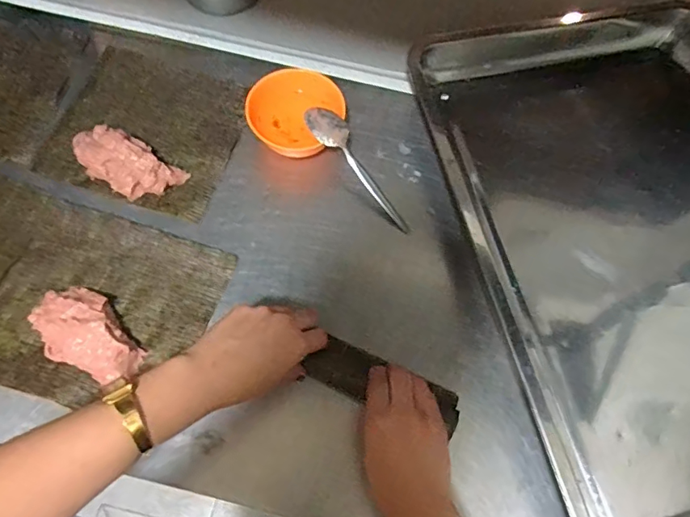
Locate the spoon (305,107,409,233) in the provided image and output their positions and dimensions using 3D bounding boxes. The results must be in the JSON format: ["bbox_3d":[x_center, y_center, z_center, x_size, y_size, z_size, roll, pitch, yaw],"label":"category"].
[{"bbox_3d":[0.015,-0.097,0.545,0.032,0.020,0.165,-41,99,-17],"label":"spoon"}]

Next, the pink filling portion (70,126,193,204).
[{"bbox_3d":[-0.245,-0.104,0.544,0.131,0.036,0.058,25,69,7],"label":"pink filling portion"}]

